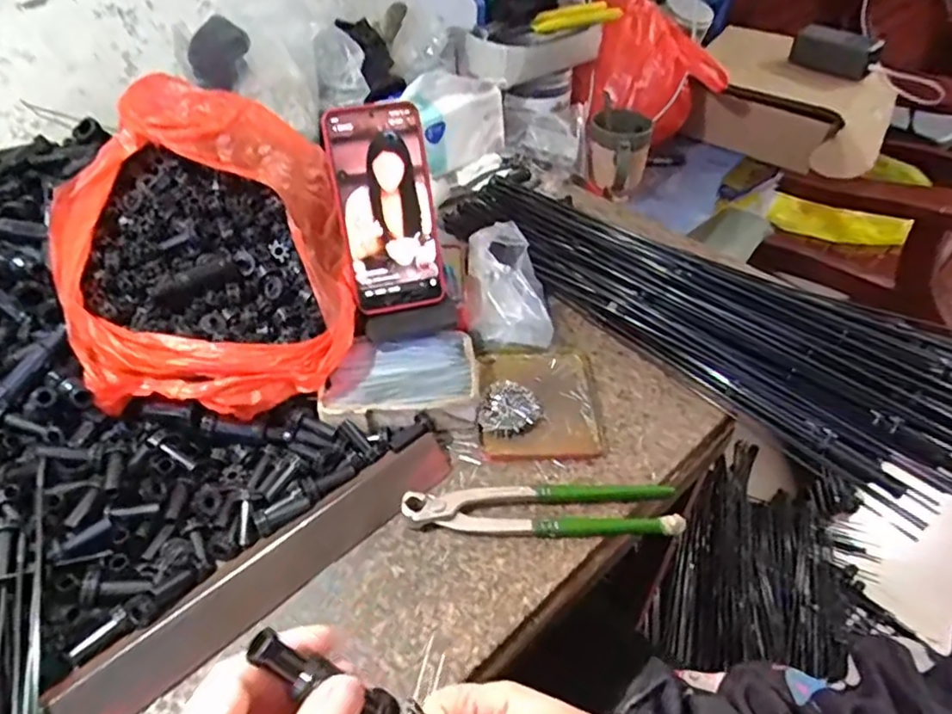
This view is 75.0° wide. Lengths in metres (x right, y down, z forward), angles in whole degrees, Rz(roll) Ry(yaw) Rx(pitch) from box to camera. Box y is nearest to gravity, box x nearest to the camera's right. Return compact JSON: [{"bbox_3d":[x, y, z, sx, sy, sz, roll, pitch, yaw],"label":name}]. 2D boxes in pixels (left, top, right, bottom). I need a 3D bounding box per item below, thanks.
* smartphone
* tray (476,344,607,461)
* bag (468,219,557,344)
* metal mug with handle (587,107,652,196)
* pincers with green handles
[{"bbox_3d":[-0.073,-0.120,0.512,0.078,0.165,0.016,-11,18,-8],"label":"smartphone"},{"bbox_3d":[0.053,0.034,0.533,0.099,0.019,0.120,-2,45,2],"label":"tray"},{"bbox_3d":[0.031,-0.067,0.593,0.076,0.070,0.112,-1,45,3],"label":"bag"},{"bbox_3d":[0.197,-0.288,0.860,0.081,0.099,0.089,12,47,15],"label":"metal mug with handle"},{"bbox_3d":[0.048,0.108,0.455,0.196,0.025,0.044,-2,45,1],"label":"pincers with green handles"}]

